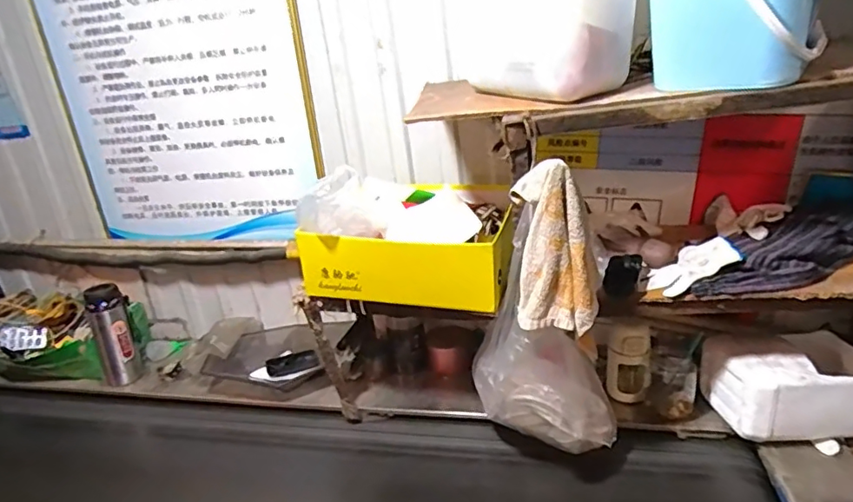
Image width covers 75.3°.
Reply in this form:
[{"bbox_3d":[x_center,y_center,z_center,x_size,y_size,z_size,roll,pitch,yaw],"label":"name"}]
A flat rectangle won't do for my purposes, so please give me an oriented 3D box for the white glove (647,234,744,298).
[{"bbox_3d":[0.411,0.026,0.861,0.142,0.025,0.090,-31,21,-12],"label":"white glove"}]

